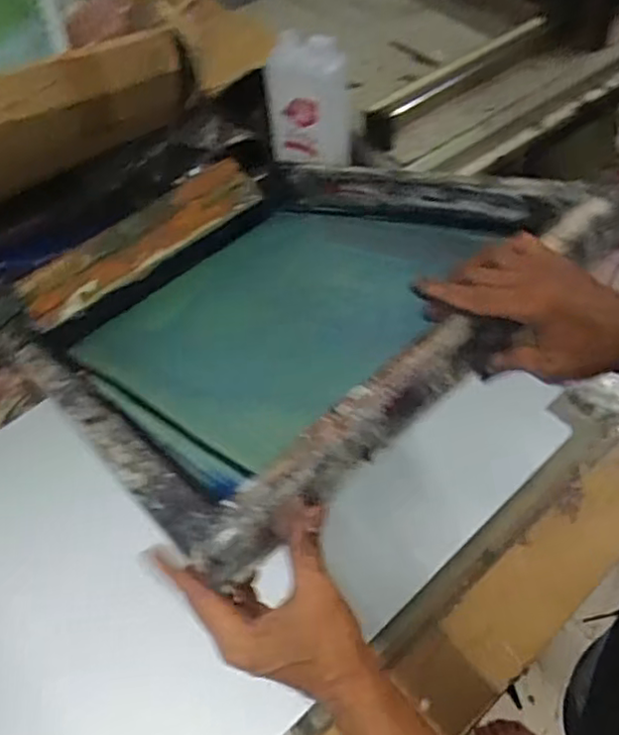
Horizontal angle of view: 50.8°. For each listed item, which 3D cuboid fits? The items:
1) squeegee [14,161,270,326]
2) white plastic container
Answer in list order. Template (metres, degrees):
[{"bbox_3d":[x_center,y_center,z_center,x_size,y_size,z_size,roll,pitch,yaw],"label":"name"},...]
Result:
[{"bbox_3d":[-0.221,-0.174,0.862,0.342,0.025,0.086,-36,88,-17],"label":"squeegee"},{"bbox_3d":[-0.001,-0.362,0.899,0.110,0.169,0.052,-2,55,4],"label":"white plastic container"}]

